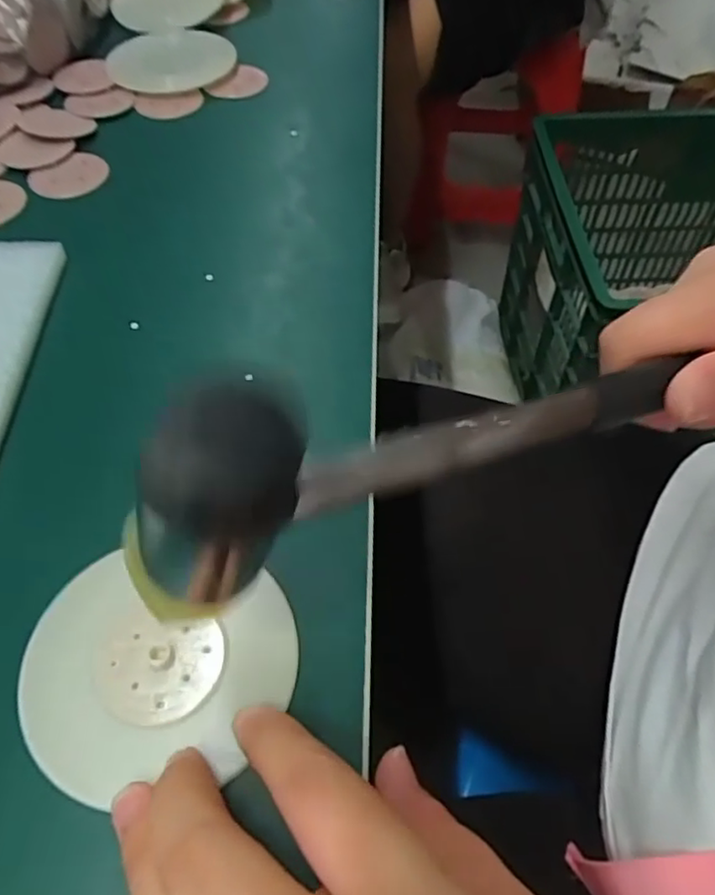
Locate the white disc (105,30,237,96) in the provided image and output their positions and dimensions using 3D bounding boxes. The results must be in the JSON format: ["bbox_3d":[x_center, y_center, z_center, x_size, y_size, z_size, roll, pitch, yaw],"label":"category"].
[{"bbox_3d":[-0.133,-0.274,0.450,0.085,0.008,0.089,-1,54,1],"label":"white disc"}]

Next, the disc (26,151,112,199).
[{"bbox_3d":[-0.167,-0.157,0.368,0.044,0.008,0.037,-19,56,-12],"label":"disc"}]

